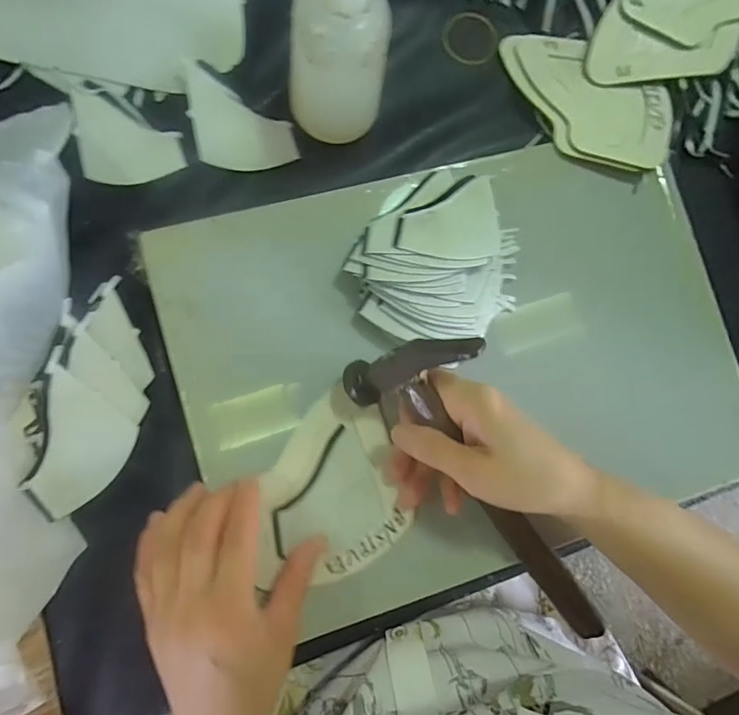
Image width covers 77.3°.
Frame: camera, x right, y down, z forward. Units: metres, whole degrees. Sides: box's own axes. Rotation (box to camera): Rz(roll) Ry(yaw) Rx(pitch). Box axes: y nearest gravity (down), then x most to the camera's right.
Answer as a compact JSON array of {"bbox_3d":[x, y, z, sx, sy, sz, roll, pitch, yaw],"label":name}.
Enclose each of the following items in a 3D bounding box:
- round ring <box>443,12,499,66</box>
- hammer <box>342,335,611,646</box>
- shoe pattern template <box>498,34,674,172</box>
[{"bbox_3d":[0.082,-0.260,0.378,0.047,0.004,0.047,9,81,-2],"label":"round ring"},{"bbox_3d":[0.091,0.077,0.292,0.085,0.028,0.241,-37,100,34],"label":"hammer"},{"bbox_3d":[0.167,-0.202,0.366,0.145,0.025,0.092,29,82,-5],"label":"shoe pattern template"}]

